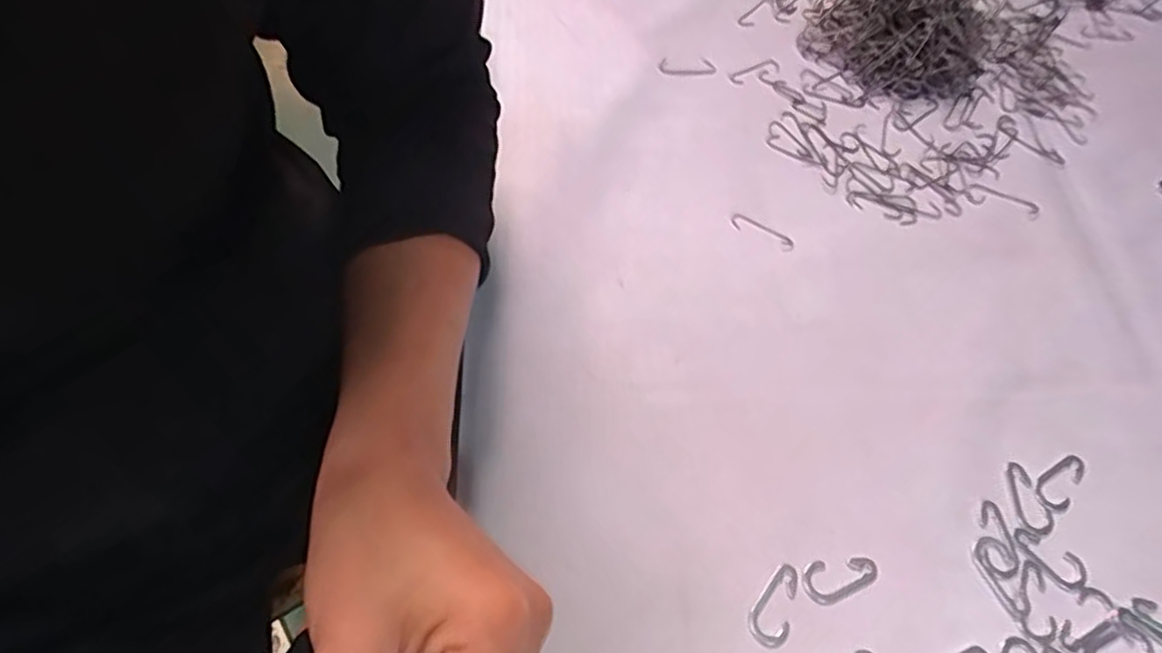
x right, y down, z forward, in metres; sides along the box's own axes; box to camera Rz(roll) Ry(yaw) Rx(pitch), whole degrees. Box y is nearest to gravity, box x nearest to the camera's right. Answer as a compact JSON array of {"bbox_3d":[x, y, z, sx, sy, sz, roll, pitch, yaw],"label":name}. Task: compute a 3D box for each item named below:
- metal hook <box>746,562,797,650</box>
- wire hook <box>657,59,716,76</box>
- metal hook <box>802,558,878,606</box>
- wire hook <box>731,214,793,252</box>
[{"bbox_3d":[0.091,0.129,0.311,0.019,0.004,0.036,38,65,16],"label":"metal hook"},{"bbox_3d":[0.074,-0.182,0.479,0.041,0.004,0.016,-4,61,-6],"label":"wire hook"},{"bbox_3d":[0.122,0.117,0.319,0.036,0.004,0.019,-20,64,-14],"label":"metal hook"},{"bbox_3d":[0.111,-0.058,0.414,0.041,0.004,0.010,31,63,13],"label":"wire hook"}]

